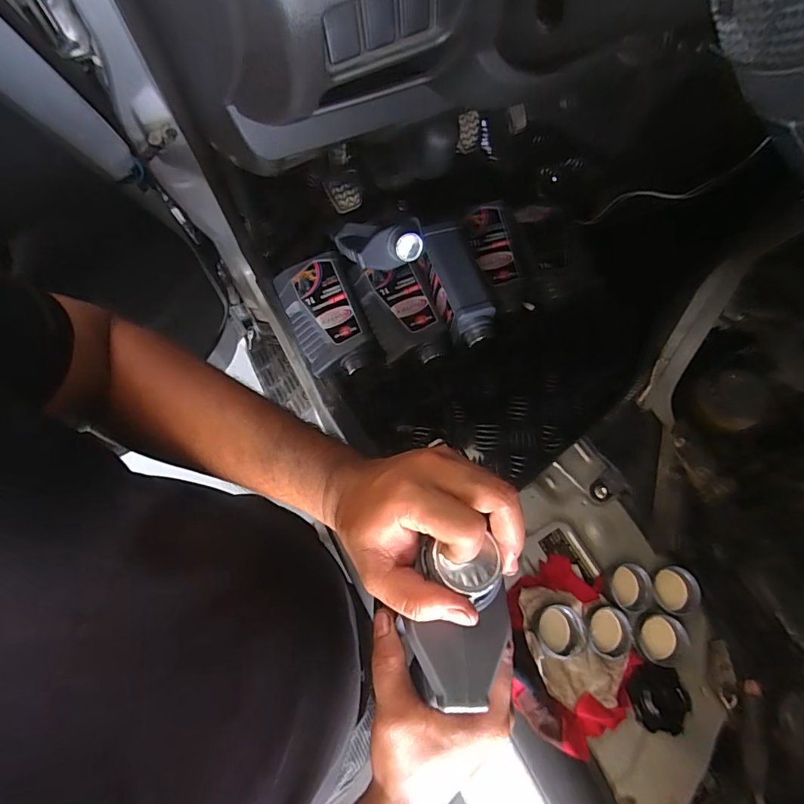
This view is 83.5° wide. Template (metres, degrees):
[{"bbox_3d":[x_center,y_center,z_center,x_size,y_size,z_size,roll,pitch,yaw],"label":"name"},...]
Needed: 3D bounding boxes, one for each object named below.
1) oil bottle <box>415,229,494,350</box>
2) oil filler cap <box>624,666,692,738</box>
[{"bbox_3d":[0.089,-0.183,0.728,0.093,0.070,0.208,-11,71,-4],"label":"oil bottle"},{"bbox_3d":[0.272,0.310,0.468,0.061,0.024,0.057,0,70,0],"label":"oil filler cap"}]

